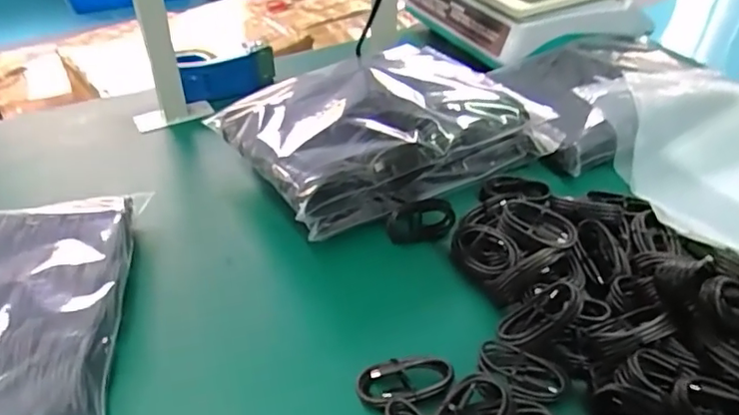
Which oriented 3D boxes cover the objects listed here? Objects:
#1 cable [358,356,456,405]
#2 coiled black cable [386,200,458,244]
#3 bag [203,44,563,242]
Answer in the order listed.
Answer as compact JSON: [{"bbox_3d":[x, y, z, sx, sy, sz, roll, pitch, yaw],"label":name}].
[{"bbox_3d":[0.028,0.136,0.458,0.074,0.013,0.034,-8,40,-9],"label":"cable"},{"bbox_3d":[0.054,0.016,0.608,0.072,0.043,0.016,-13,6,-11],"label":"coiled black cable"},{"bbox_3d":[0.021,-0.097,0.687,0.341,0.086,0.228,-22,44,-25],"label":"bag"}]

